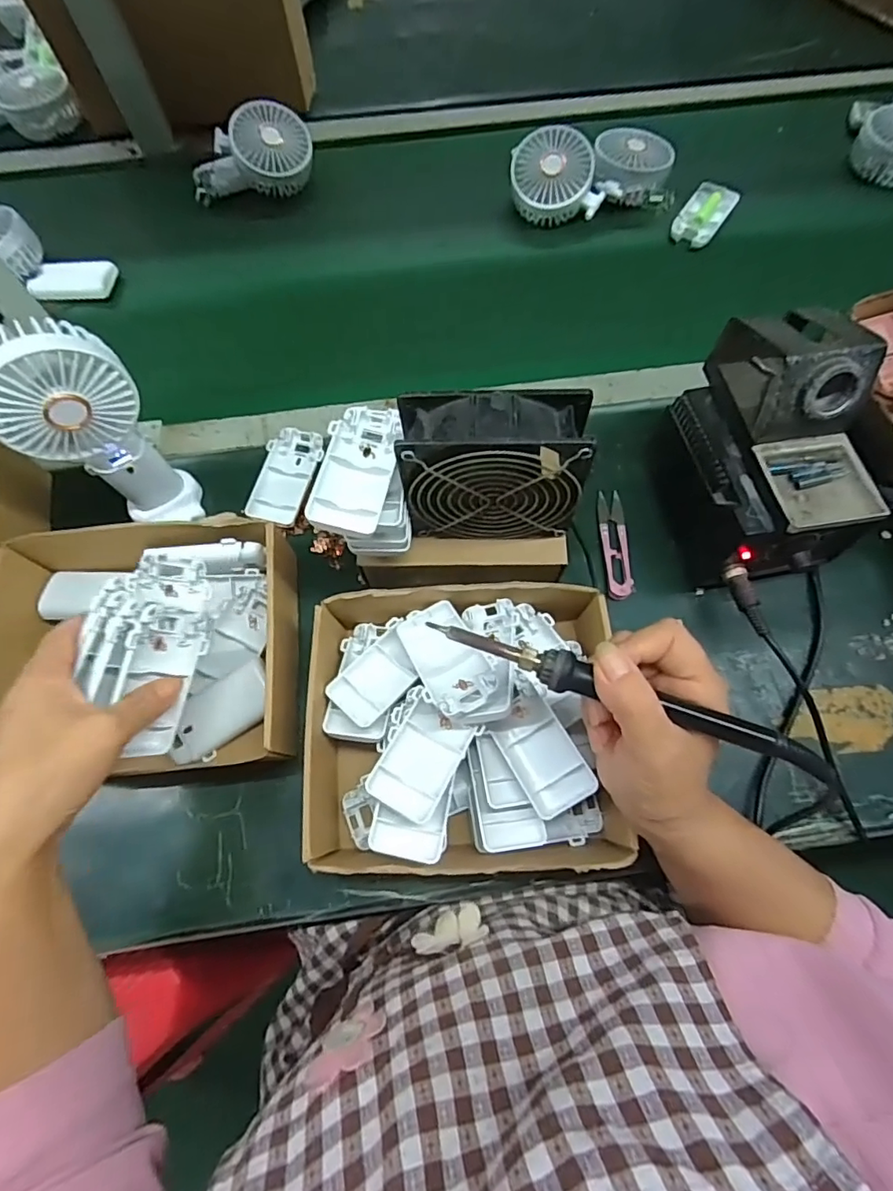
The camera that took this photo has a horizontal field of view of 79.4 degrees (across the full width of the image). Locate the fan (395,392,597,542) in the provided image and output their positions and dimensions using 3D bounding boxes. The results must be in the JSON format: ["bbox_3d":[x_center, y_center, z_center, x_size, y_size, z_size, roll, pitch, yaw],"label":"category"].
[{"bbox_3d":[0.031,-0.085,0.368,0.117,0.111,0.045,0,70,1],"label":"fan"}]

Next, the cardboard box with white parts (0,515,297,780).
[{"bbox_3d":[-0.223,0.038,0.412,0.216,0.071,0.184,-6,70,-1],"label":"cardboard box with white parts"}]

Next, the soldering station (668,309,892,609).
[{"bbox_3d":[0.246,-0.111,0.414,0.113,0.158,0.180,-16,71,-5],"label":"soldering station"}]

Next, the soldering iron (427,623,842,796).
[{"bbox_3d":[0.091,0.051,0.279,0.210,0.015,0.019,18,71,13],"label":"soldering iron"}]

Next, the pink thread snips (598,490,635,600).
[{"bbox_3d":[0.148,-0.045,0.472,0.022,0.016,0.102,0,70,1],"label":"pink thread snips"}]

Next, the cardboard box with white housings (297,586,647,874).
[{"bbox_3d":[0.011,0.088,0.382,0.204,0.078,0.188,-2,70,0],"label":"cardboard box with white housings"}]

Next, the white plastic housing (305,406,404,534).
[{"bbox_3d":[-0.058,-0.088,0.361,0.045,0.018,0.101,9,71,4],"label":"white plastic housing"}]

